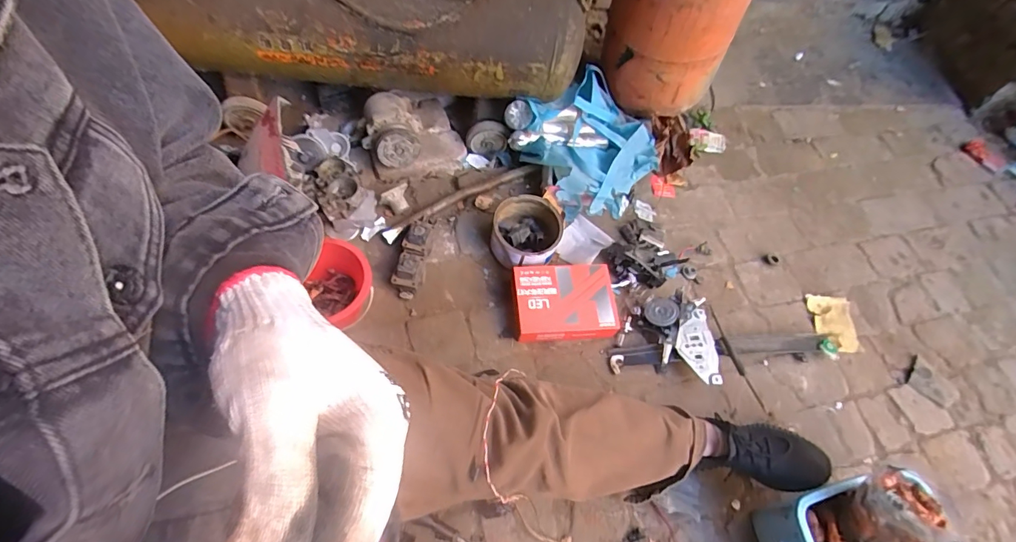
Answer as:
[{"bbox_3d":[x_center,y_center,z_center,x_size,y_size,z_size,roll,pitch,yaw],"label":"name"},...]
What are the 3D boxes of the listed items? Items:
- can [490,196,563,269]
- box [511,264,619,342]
[{"bbox_3d":[0.040,-0.079,1.020,0.155,0.077,0.155,3,62,-5],"label":"can"},{"bbox_3d":[0.122,0.064,0.975,0.218,0.058,0.158,-1,62,-7],"label":"box"}]

